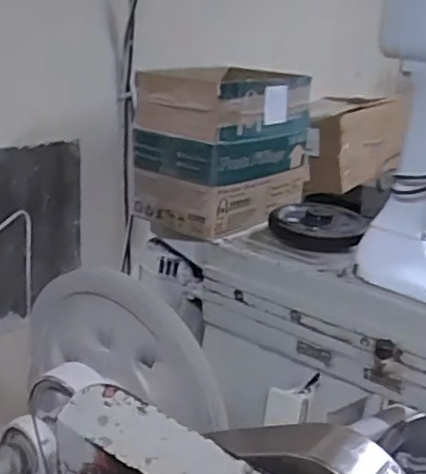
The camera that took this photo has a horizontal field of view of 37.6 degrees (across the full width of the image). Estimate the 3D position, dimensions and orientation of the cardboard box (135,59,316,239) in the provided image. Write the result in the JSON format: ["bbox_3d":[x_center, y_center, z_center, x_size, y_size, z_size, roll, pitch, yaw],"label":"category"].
[{"bbox_3d":[0.015,-0.200,1.373,0.263,0.296,0.337,17,24,33],"label":"cardboard box"}]

